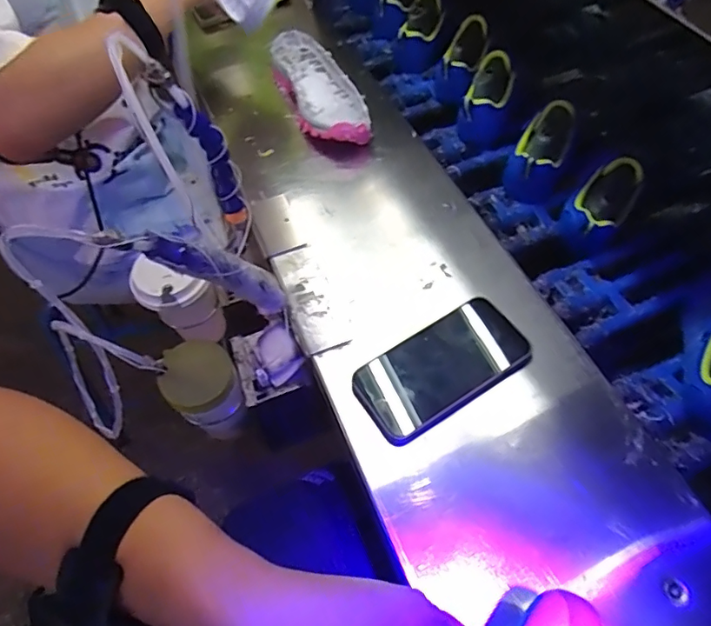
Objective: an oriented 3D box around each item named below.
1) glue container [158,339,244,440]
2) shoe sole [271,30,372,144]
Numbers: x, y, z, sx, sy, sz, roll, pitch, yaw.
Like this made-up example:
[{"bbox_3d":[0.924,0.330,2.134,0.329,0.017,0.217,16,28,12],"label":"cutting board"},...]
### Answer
[{"bbox_3d":[-0.161,0.088,0.556,0.071,0.108,0.067,-2,56,3],"label":"glue container"},{"bbox_3d":[-0.051,-0.310,0.703,0.091,0.040,0.261,-18,57,-11],"label":"shoe sole"}]

